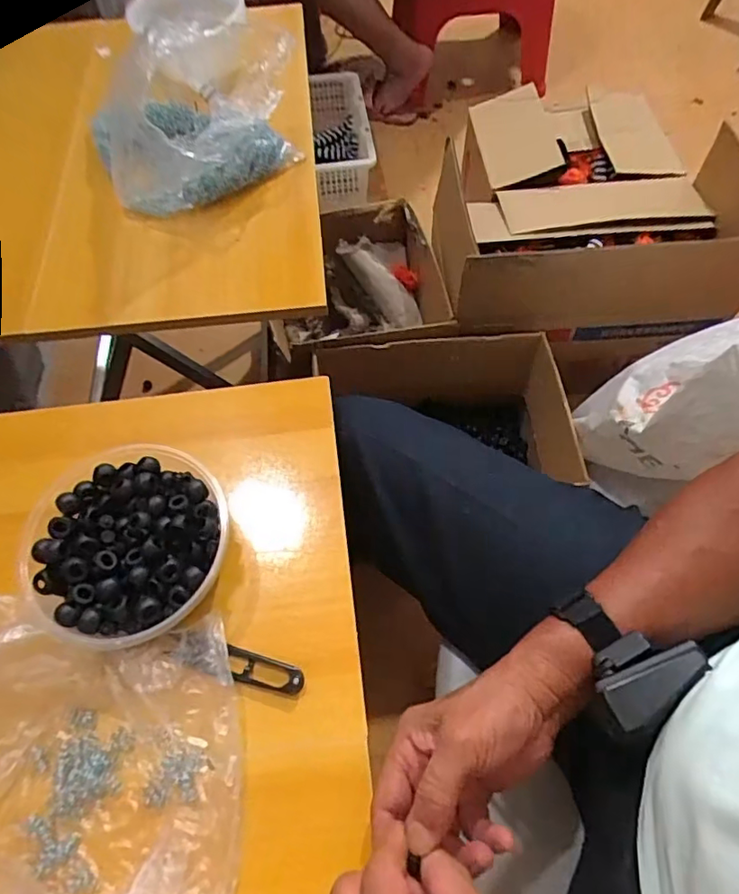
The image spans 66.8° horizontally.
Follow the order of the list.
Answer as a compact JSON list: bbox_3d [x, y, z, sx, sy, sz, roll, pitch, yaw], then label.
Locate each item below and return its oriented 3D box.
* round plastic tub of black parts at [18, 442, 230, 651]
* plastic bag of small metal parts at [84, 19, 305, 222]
[{"bbox_3d":[-0.177,0.074,0.414,0.136,0.052,0.139,-1,61,1],"label":"round plastic tub of black parts"},{"bbox_3d":[-0.192,-0.379,0.602,0.217,0.137,0.198,-22,63,-10],"label":"plastic bag of small metal parts"}]

